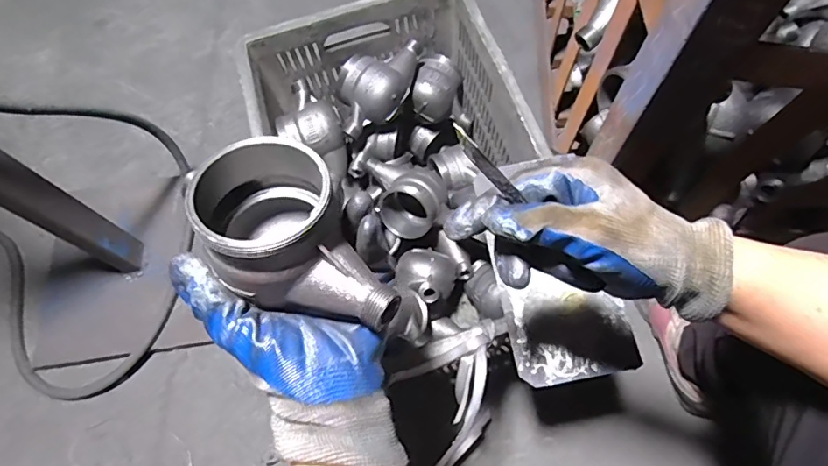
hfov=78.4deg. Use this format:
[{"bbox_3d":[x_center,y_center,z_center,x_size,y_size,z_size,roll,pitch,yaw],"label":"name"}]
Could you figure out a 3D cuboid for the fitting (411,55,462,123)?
[{"bbox_3d":[0.036,-0.218,0.773,0.061,0.060,0.084,11,70,8],"label":"fitting"}]

